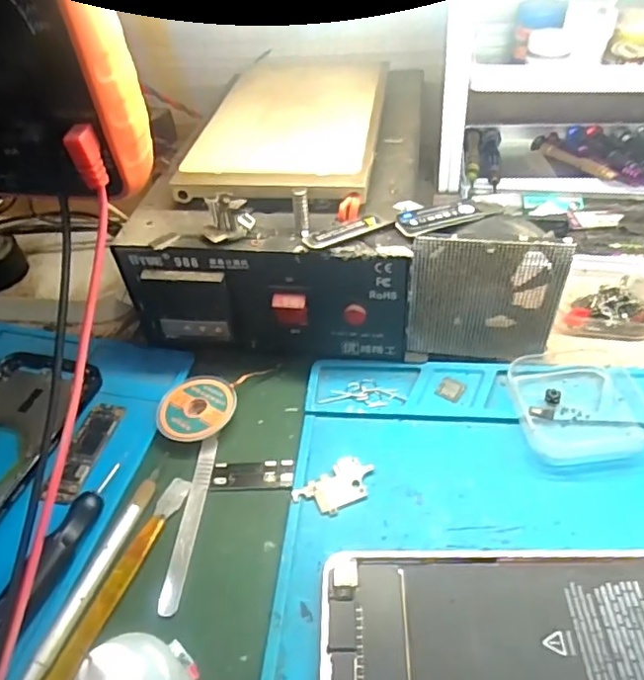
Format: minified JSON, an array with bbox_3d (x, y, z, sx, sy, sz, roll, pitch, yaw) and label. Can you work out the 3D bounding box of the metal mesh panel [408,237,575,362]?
[{"bbox_3d":[0.090,-0.020,0.317,0.080,0.082,0.010,3,45,9],"label":"metal mesh panel"}]

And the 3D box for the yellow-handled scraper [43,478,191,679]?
[{"bbox_3d":[-0.094,0.112,0.260,0.011,0.006,0.117,12,47,17],"label":"yellow-handled scraper"}]

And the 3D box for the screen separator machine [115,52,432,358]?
[{"bbox_3d":[-0.015,-0.102,0.399,0.165,0.101,0.236,2,45,9],"label":"screen separator machine"}]

